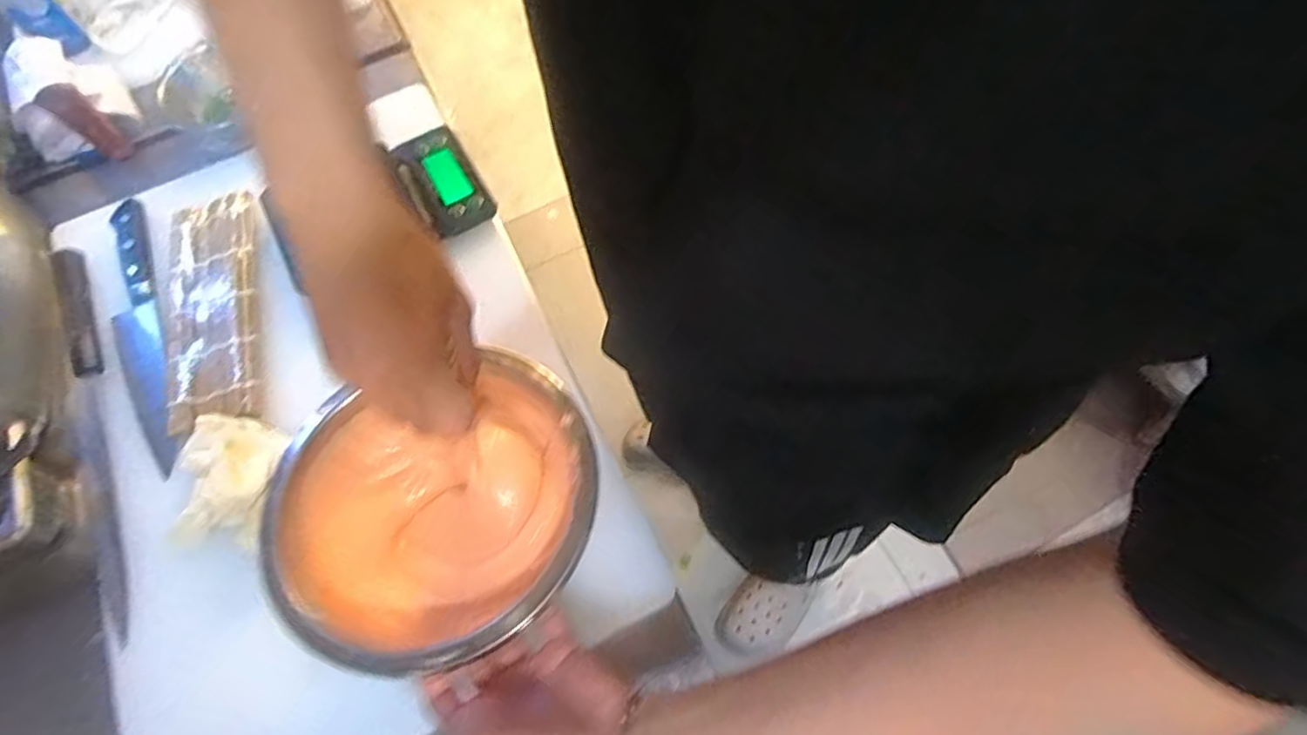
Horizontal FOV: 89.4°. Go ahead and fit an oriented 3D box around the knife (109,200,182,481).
[{"bbox_3d":[-0.484,-0.036,0.620,0.045,0.018,0.298,-25,66,-9],"label":"knife"}]

